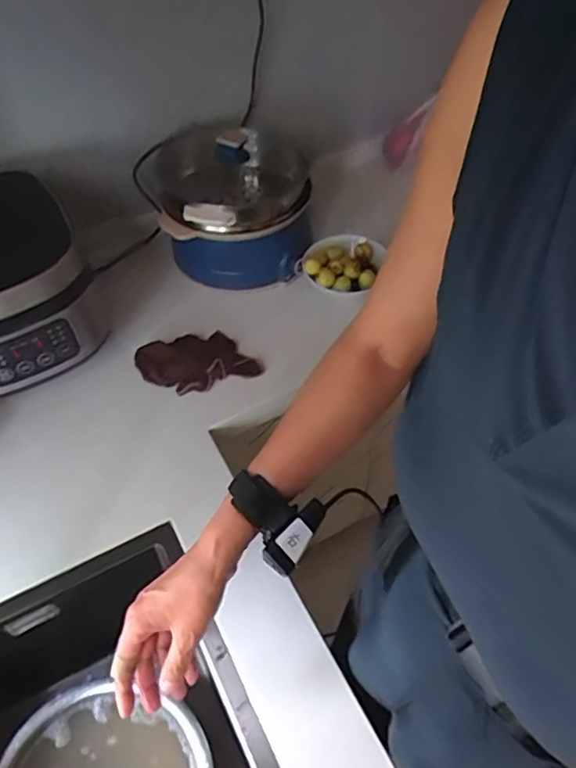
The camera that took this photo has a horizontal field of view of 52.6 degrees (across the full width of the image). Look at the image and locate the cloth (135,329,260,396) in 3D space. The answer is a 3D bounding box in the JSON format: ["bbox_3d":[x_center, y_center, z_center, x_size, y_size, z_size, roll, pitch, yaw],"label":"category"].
[{"bbox_3d":[-0.147,-0.041,0.930,0.174,0.028,0.118,-20,52,-13],"label":"cloth"}]

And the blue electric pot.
[{"bbox_3d":[-0.104,-0.329,1.056,0.248,0.179,0.285,-17,51,-11],"label":"blue electric pot"}]

